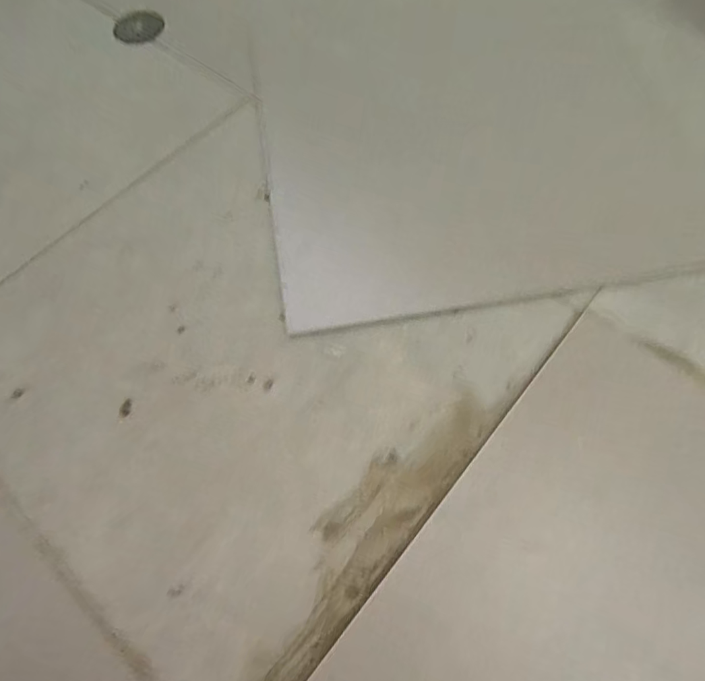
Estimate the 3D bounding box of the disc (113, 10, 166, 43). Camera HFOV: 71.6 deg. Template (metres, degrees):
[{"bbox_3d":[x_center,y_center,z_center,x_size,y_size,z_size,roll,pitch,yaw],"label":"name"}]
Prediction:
[{"bbox_3d":[-0.378,-0.556,0.867,0.085,0.009,0.083,3,64,-6],"label":"disc"}]

